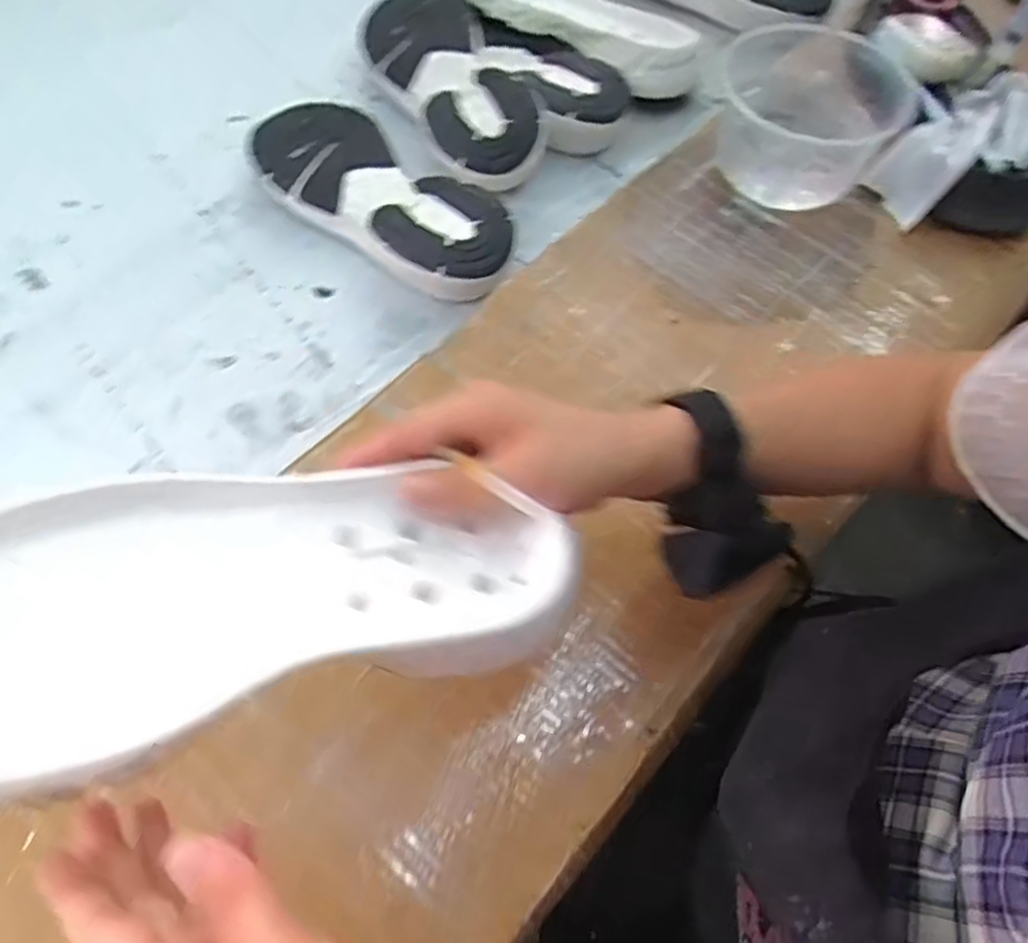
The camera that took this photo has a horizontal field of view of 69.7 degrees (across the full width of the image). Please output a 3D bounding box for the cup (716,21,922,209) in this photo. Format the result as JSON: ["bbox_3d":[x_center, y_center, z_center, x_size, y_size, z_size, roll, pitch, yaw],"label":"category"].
[{"bbox_3d":[0.223,-0.269,0.558,0.129,0.077,0.144,20,62,8],"label":"cup"}]

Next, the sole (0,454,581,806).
[{"bbox_3d":[-0.096,0.045,0.266,0.252,0.035,0.089,-6,57,-28],"label":"sole"}]

